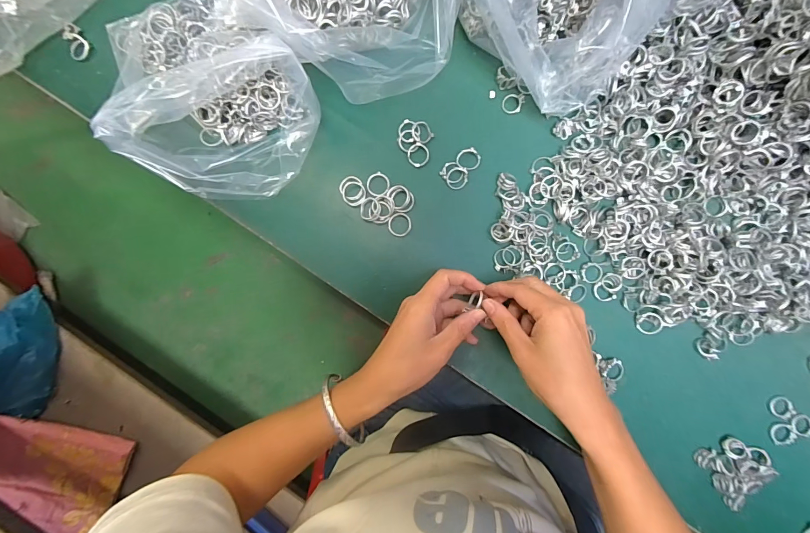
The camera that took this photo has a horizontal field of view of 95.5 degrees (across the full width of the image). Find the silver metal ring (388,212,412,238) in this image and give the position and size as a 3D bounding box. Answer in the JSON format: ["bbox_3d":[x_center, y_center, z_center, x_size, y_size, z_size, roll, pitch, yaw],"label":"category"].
[{"bbox_3d":[-0.005,-0.040,0.355,0.022,0.004,0.023,0,92,0],"label":"silver metal ring"}]

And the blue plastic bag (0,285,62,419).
[{"bbox_3d":[-0.896,0.205,0.840,0.121,0.135,0.299,14,92,0],"label":"blue plastic bag"}]

